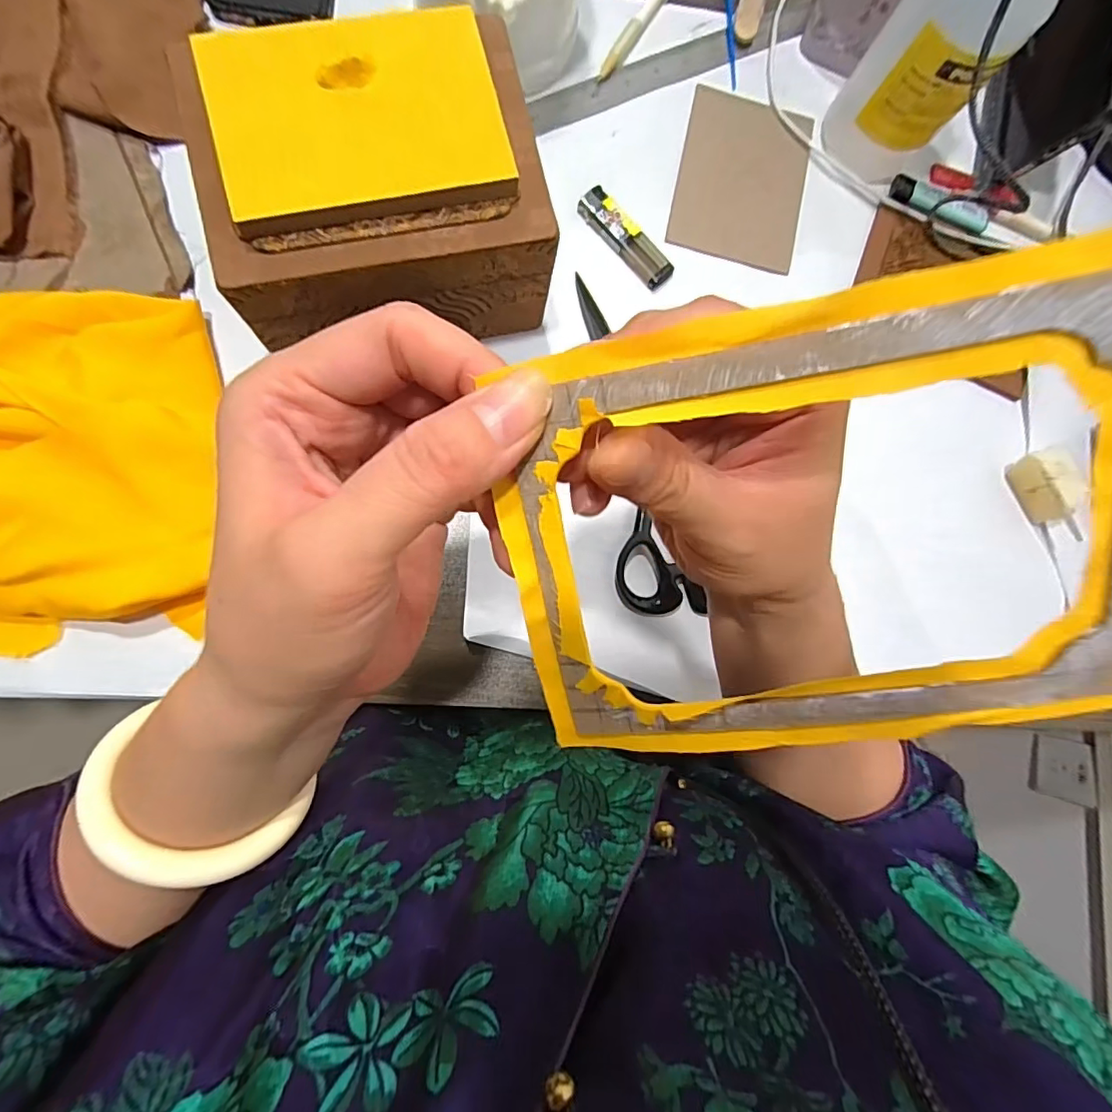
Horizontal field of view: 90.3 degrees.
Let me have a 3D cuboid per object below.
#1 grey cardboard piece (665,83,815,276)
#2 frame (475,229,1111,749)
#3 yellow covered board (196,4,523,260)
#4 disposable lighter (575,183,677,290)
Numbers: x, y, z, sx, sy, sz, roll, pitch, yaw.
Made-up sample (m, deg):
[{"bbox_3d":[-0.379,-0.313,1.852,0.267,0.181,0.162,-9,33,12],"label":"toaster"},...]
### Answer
[{"bbox_3d":[0.142,-0.286,0.418,0.094,0.006,0.139,13,83,-6],"label":"grey cardboard piece"},{"bbox_3d":[0.062,-0.003,0.131,0.146,0.008,0.108,-8,106,13],"label":"frame"},{"bbox_3d":[-0.098,-0.217,0.281,0.138,0.019,0.103,-14,87,-8],"label":"yellow covered board"},{"bbox_3d":[0.051,-0.230,0.400,0.028,0.007,0.082,-41,91,-9],"label":"disposable lighter"}]

